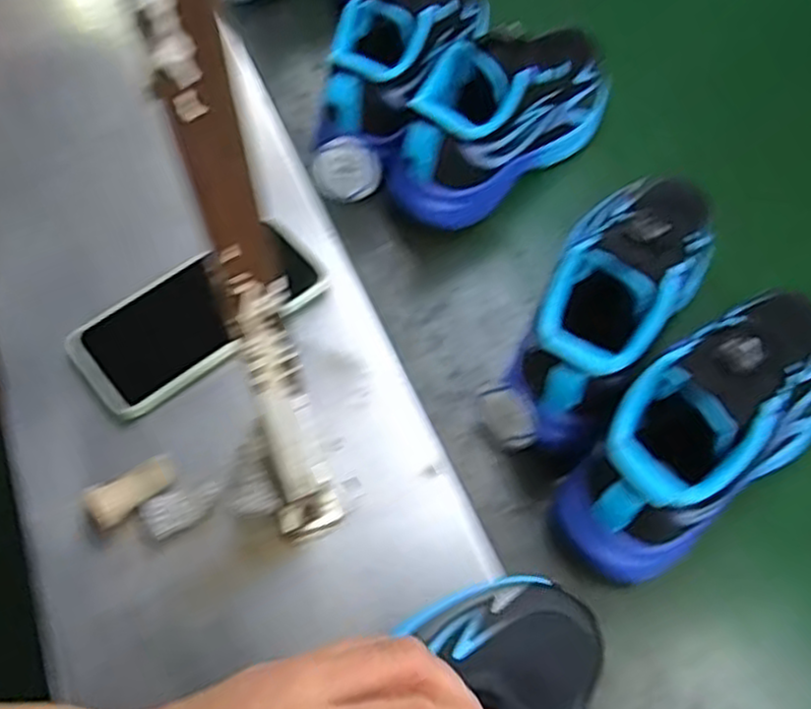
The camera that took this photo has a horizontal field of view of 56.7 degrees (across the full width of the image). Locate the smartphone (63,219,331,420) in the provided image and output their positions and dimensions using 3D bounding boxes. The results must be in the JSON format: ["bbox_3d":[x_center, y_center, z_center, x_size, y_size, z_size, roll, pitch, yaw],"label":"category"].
[{"bbox_3d":[-0.138,-0.029,0.500,0.164,0.012,0.078,-37,64,-18],"label":"smartphone"}]

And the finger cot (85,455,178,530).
[{"bbox_3d":[-0.159,0.080,0.438,0.052,0.021,0.022,-30,64,-22],"label":"finger cot"}]

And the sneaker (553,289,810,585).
[{"bbox_3d":[0.184,0.040,0.439,0.216,0.121,0.081,-34,66,-24],"label":"sneaker"}]

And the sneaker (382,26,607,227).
[{"bbox_3d":[0.076,-0.188,0.576,0.219,0.121,0.083,-35,67,-24],"label":"sneaker"}]

